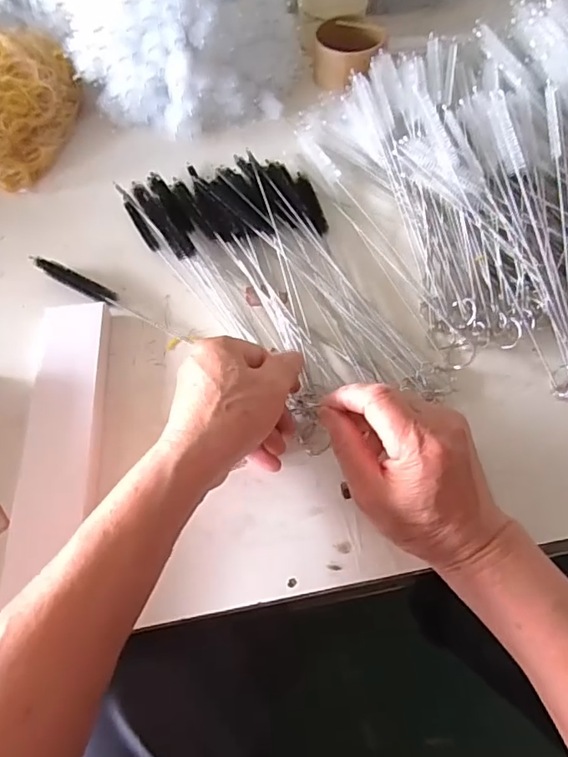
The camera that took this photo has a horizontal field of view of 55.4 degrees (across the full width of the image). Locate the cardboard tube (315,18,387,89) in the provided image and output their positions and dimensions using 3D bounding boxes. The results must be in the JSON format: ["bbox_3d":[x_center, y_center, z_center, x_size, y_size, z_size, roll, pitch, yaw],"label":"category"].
[{"bbox_3d":[0.077,-0.363,0.604,0.085,0.057,0.085,6,60,6],"label":"cardboard tube"}]

